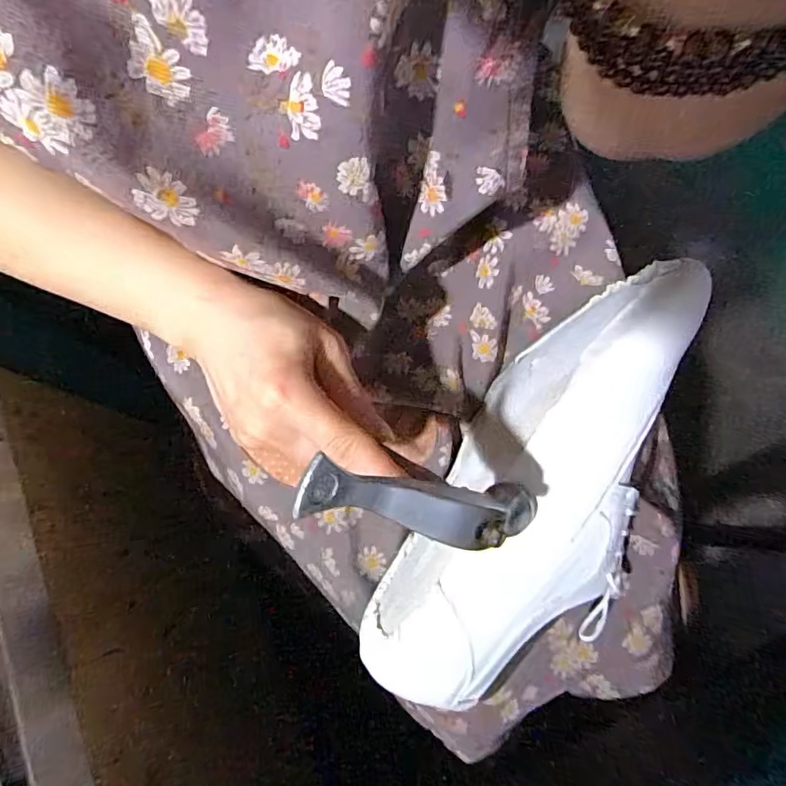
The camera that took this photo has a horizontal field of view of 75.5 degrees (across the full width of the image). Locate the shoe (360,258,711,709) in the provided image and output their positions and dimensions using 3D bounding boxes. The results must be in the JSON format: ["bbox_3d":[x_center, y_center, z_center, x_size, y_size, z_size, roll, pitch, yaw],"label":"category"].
[{"bbox_3d":[0.096,0.058,0.296,0.121,0.073,0.280,32,92,8],"label":"shoe"}]

